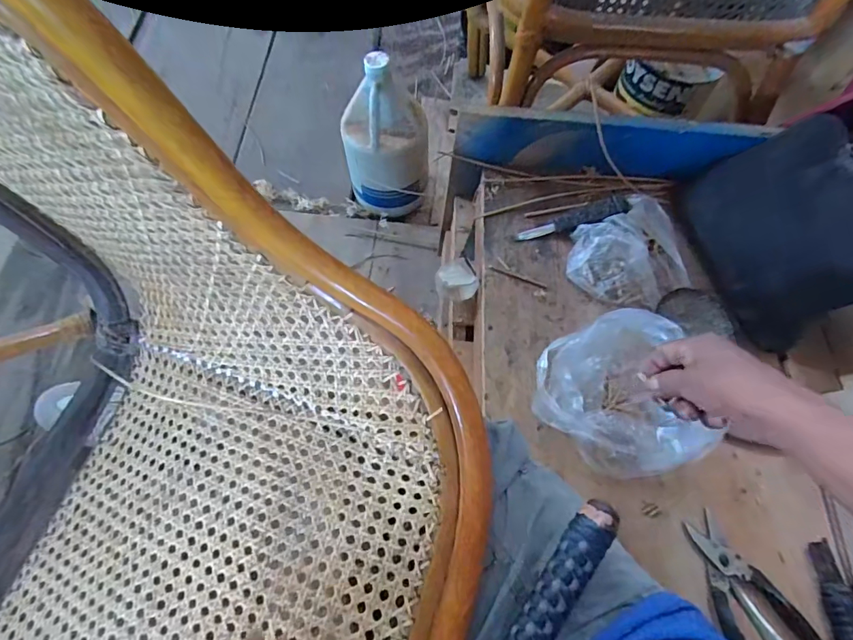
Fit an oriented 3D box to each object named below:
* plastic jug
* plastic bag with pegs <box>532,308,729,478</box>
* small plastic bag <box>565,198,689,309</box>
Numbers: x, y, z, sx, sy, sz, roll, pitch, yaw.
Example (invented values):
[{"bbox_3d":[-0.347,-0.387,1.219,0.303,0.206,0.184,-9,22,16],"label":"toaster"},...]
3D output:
[{"bbox_3d":[-0.067,-0.305,0.846,0.137,0.302,0.132,1,68,-2],"label":"plastic jug"},{"bbox_3d":[0.197,0.078,0.485,0.158,0.067,0.157,-9,69,-6],"label":"plastic bag with pegs"},{"bbox_3d":[0.237,-0.081,0.559,0.123,0.040,0.127,-6,68,-5],"label":"small plastic bag"}]

